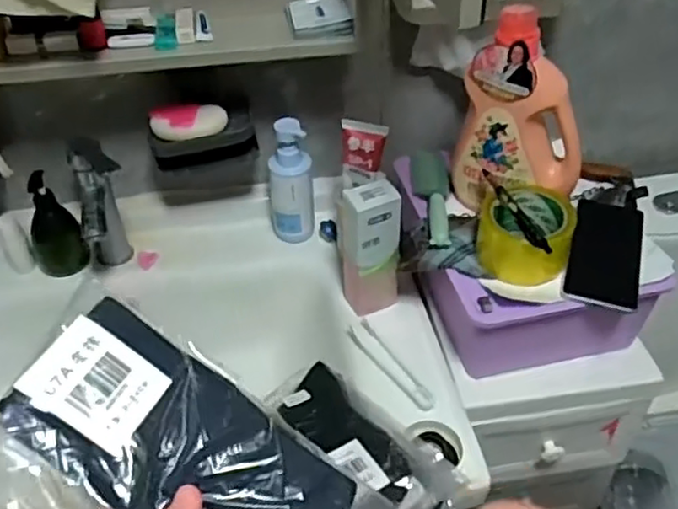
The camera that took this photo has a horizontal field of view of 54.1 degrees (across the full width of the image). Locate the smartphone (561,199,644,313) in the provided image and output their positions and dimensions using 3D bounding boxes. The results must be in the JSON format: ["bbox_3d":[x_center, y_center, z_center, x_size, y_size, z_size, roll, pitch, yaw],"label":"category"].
[{"bbox_3d":[0.295,-0.006,0.732,0.075,0.015,0.170,13,44,15],"label":"smartphone"}]

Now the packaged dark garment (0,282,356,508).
[{"bbox_3d":[-0.070,0.103,0.311,0.176,0.021,0.105,34,54,-4],"label":"packaged dark garment"}]

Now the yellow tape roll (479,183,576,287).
[{"bbox_3d":[0.203,-0.022,0.720,0.097,0.062,0.095,-1,42,1],"label":"yellow tape roll"}]

